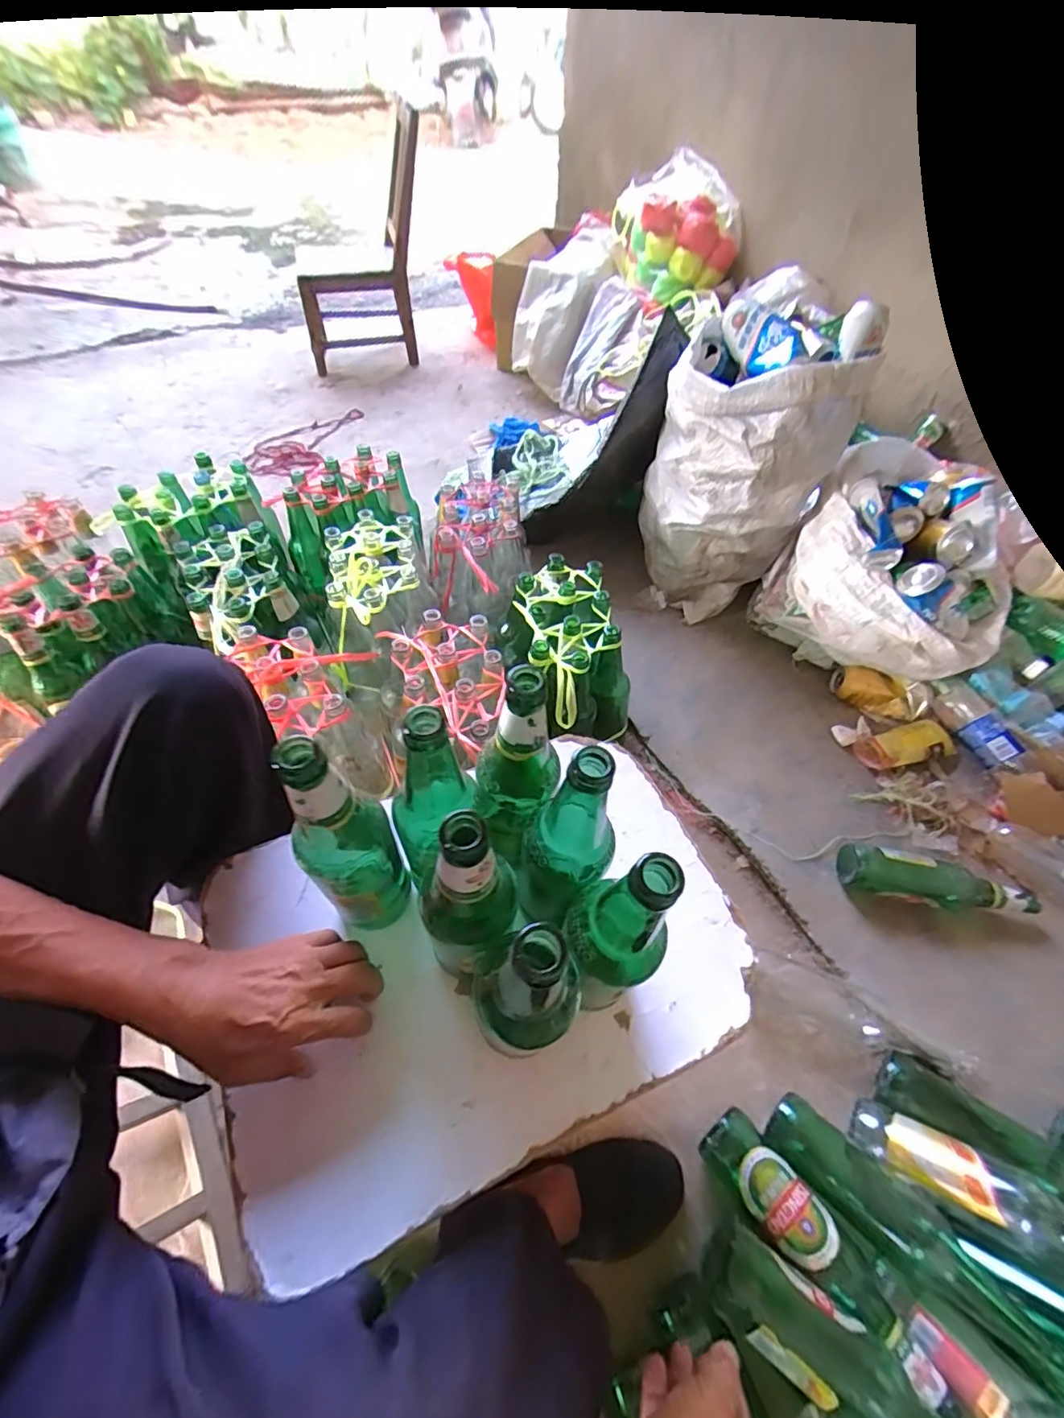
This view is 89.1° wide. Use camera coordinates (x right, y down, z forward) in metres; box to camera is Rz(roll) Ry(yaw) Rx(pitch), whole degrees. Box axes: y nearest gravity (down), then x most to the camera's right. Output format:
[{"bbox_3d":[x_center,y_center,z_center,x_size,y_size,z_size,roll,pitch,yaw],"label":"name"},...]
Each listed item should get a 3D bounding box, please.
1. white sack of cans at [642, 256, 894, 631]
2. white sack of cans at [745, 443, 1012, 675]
[{"bbox_3d":[0.365,-0.423,0.977,0.263,0.463,0.225,-2,54,-4],"label":"white sack of cans"},{"bbox_3d":[0.653,-0.245,0.982,0.381,0.288,0.308,38,61,23],"label":"white sack of cans"}]

